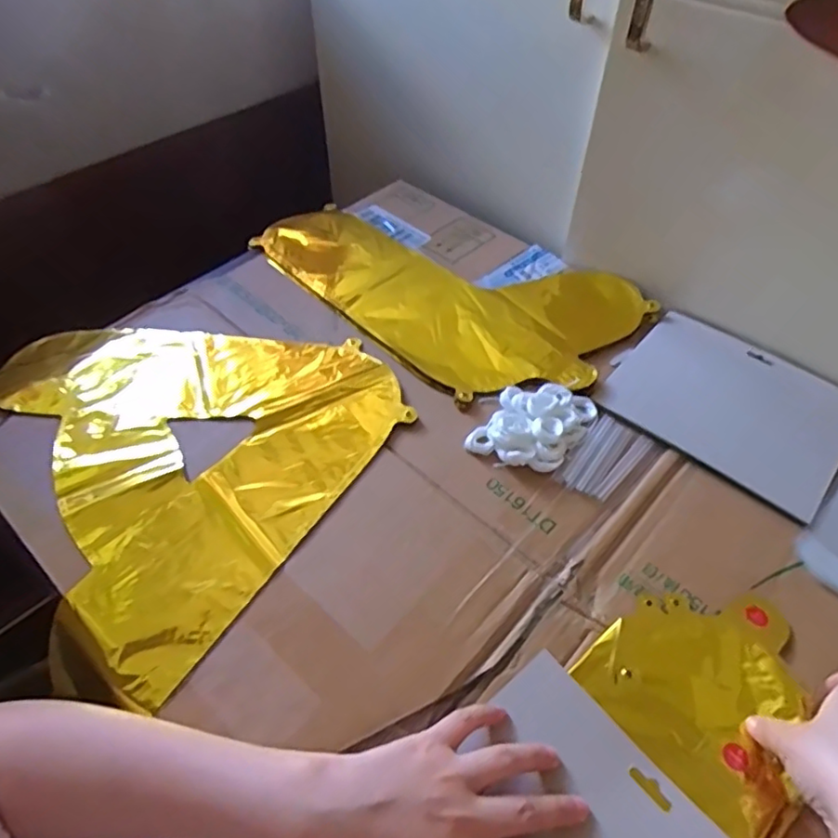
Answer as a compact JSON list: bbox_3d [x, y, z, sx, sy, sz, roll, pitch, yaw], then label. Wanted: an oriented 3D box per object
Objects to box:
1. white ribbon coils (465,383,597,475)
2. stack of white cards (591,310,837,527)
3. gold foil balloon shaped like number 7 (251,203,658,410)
[{"bbox_3d":[0.098,0.003,0.524,0.074,0.020,0.100,31,57,21],"label":"white ribbon coils"},{"bbox_3d":[0.278,-0.015,0.554,0.190,0.010,0.166,34,58,23],"label":"stack of white cards"},{"bbox_3d":[0.011,-0.146,0.653,0.399,0.025,0.214,32,57,22],"label":"gold foil balloon shaped like number 7"}]

